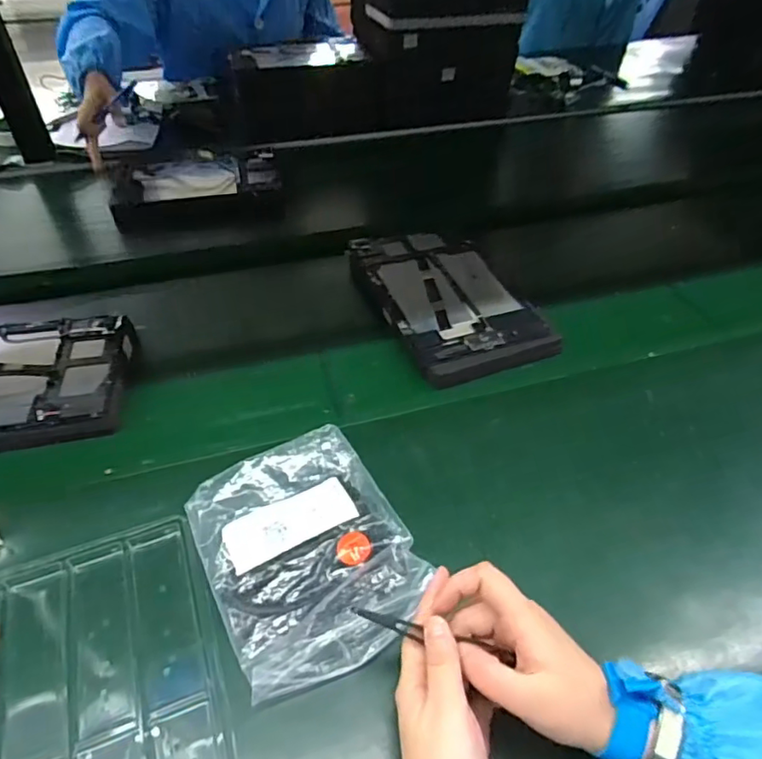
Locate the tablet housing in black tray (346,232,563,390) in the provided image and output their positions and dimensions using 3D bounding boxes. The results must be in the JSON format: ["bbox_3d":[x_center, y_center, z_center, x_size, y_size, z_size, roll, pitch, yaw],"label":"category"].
[{"bbox_3d":[0.077,-0.099,0.623,0.155,0.028,0.254,-14,49,-16],"label":"tablet housing in black tray"}]

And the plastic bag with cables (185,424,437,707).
[{"bbox_3d":[-0.053,0.123,0.402,0.140,0.028,0.170,-22,51,-22],"label":"plastic bag with cables"}]

